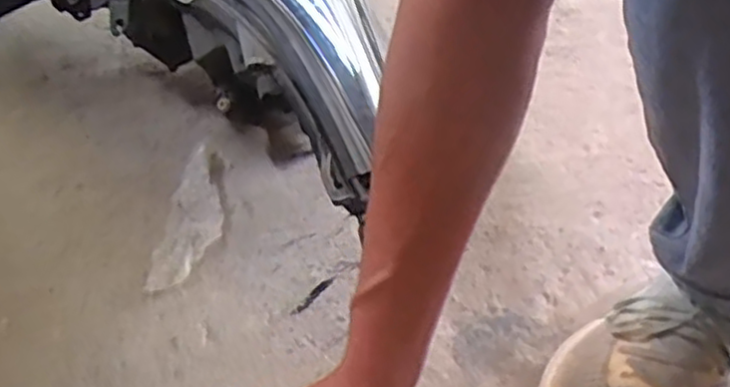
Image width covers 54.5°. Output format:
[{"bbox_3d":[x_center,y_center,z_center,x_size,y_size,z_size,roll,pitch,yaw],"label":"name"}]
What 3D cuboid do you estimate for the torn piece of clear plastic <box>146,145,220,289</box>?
[{"bbox_3d":[-0.171,0.022,0.715,0.056,0.012,0.185,3,47,7],"label":"torn piece of clear plastic"}]

